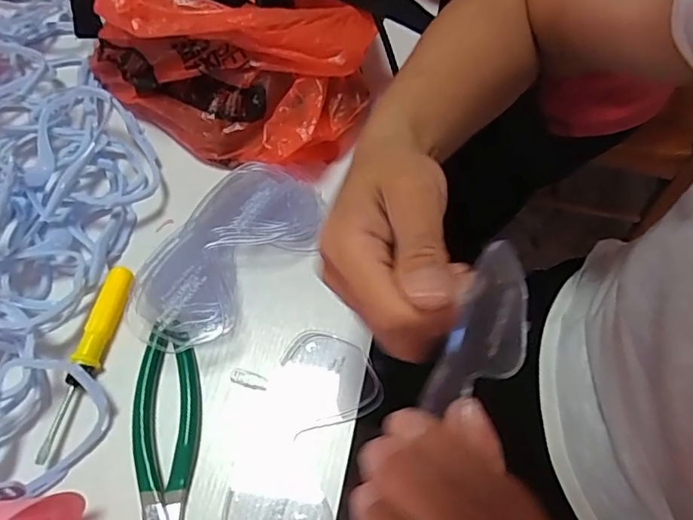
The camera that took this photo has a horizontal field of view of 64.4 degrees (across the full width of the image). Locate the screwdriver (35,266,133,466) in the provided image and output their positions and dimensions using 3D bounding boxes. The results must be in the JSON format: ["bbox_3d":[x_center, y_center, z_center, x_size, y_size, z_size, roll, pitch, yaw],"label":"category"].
[{"bbox_3d":[-0.166,0.063,0.356,0.018,0.014,0.128,7,62,4],"label":"screwdriver"}]

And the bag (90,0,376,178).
[{"bbox_3d":[-0.076,-0.175,0.418,0.183,0.114,0.163,32,65,16],"label":"bag"}]

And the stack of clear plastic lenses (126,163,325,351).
[{"bbox_3d":[-0.083,-0.004,0.387,0.078,0.031,0.152,30,66,15],"label":"stack of clear plastic lenses"}]

